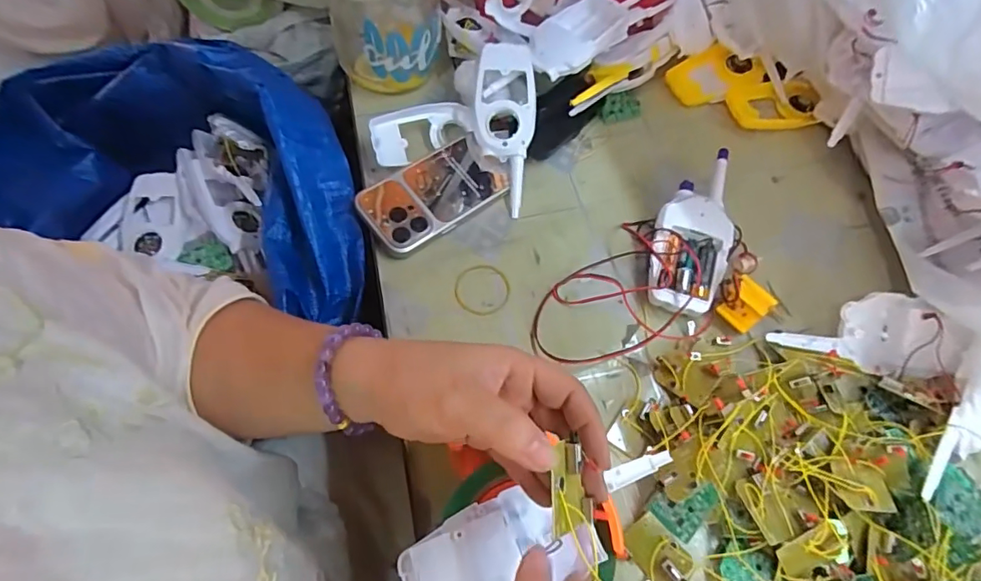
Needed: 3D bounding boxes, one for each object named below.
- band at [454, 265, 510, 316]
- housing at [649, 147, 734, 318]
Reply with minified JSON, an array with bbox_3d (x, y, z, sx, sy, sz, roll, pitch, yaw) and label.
[{"bbox_3d":[-0.007,0.000,0.462,0.048,0.006,0.049,-11,61,-6],"label":"band"},{"bbox_3d":[0.184,-0.056,0.471,0.070,0.040,0.170,24,63,13],"label":"housing"}]

